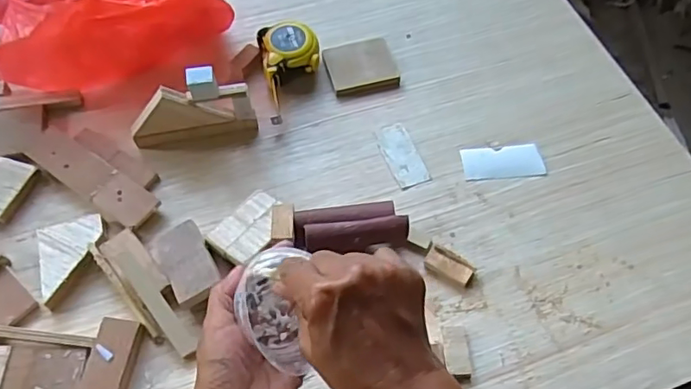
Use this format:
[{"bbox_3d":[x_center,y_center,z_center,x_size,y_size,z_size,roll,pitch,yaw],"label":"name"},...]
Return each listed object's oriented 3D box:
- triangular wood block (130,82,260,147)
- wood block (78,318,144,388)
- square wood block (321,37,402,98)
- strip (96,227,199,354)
[{"bbox_3d":[-0.166,-0.088,0.596,0.131,0.063,0.019,-9,60,-7],"label":"triangular wood block"},{"bbox_3d":[-0.207,0.149,0.490,0.037,0.014,0.075,6,59,2],"label":"wood block"},{"bbox_3d":[0.019,-0.155,0.669,0.081,0.013,0.067,-11,60,-8],"label":"square wood block"},{"bbox_3d":[-0.181,0.089,0.521,0.032,0.011,0.140,-36,67,-21],"label":"strip"}]

